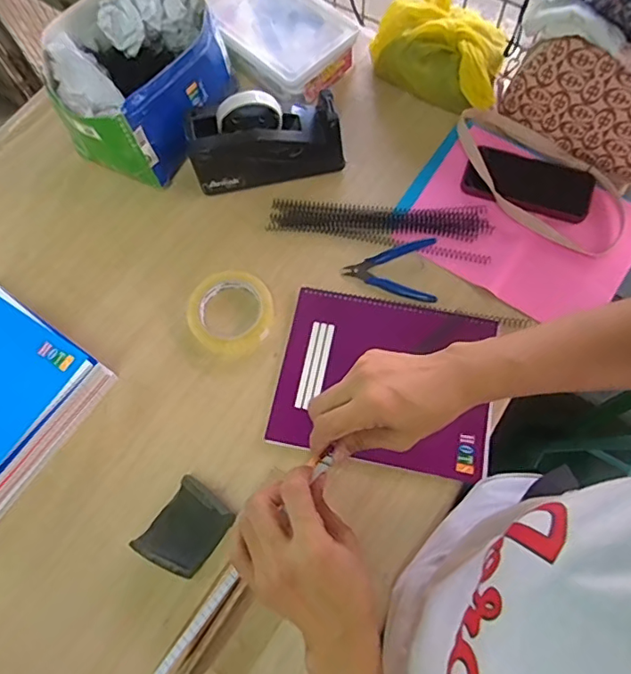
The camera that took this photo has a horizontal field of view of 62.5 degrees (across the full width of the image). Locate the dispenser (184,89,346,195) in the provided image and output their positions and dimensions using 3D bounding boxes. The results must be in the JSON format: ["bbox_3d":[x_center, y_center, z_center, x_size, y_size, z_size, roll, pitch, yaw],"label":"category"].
[{"bbox_3d":[-0.065,-0.258,0.681,0.191,0.100,0.071,-12,70,-2],"label":"dispenser"}]

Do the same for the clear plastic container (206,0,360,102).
[{"bbox_3d":[-0.071,-0.462,0.774,0.156,0.054,0.268,-42,74,-12],"label":"clear plastic container"}]

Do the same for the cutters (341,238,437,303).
[{"bbox_3d":[0.094,-0.085,0.662,0.114,0.005,0.085,1,70,3],"label":"cutters"}]

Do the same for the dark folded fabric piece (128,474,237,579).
[{"bbox_3d":[-0.136,0.203,0.550,0.073,0.023,0.088,33,75,13],"label":"dark folded fabric piece"}]

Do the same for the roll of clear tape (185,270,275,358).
[{"bbox_3d":[-0.103,-0.031,0.647,0.102,0.020,0.103,-1,70,2],"label":"roll of clear tape"}]

